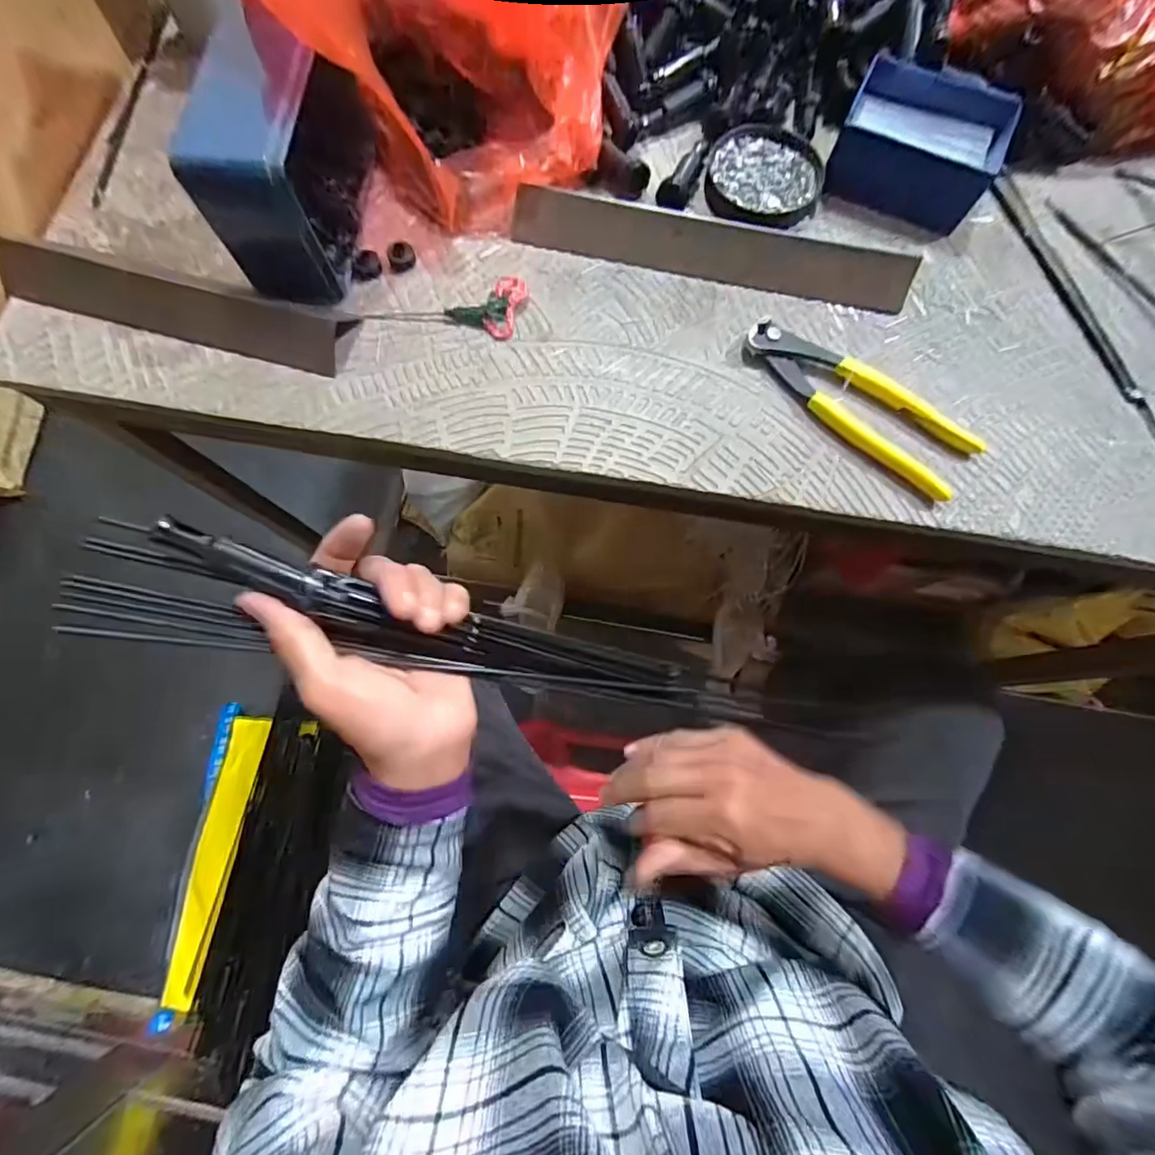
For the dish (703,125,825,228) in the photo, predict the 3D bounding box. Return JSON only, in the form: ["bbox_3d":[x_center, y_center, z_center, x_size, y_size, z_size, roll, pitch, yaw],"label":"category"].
[{"bbox_3d":[0.142,-0.305,0.405,0.088,0.013,0.077,23,77,5],"label":"dish"}]

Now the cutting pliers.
[{"bbox_3d":[0.184,-0.119,0.351,0.161,0.014,0.048,41,79,9],"label":"cutting pliers"}]

